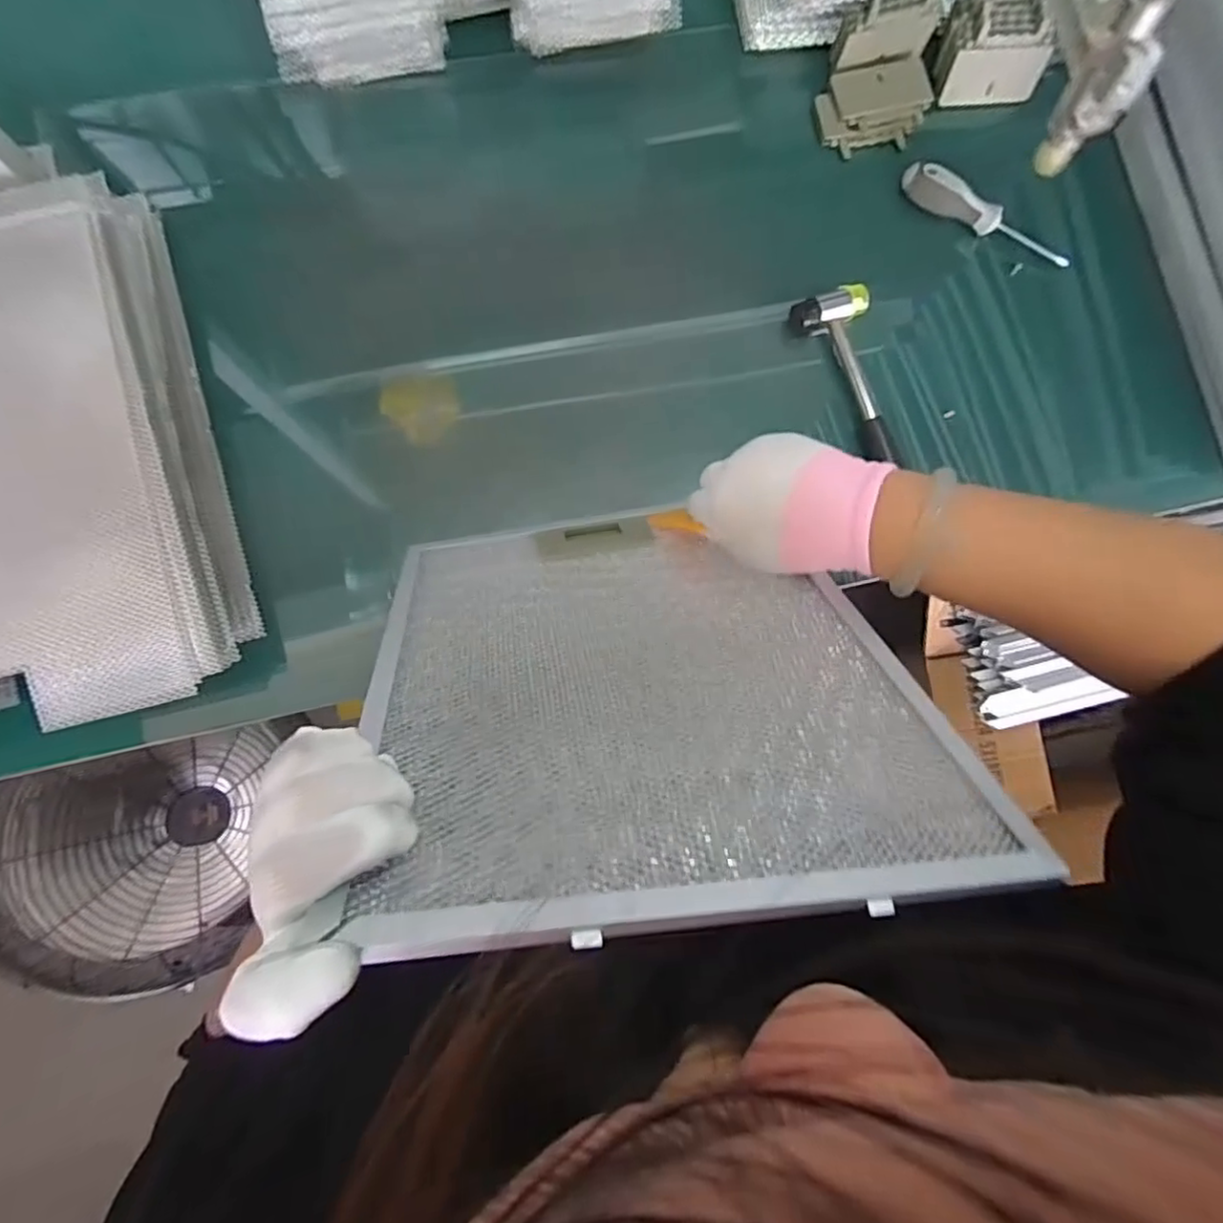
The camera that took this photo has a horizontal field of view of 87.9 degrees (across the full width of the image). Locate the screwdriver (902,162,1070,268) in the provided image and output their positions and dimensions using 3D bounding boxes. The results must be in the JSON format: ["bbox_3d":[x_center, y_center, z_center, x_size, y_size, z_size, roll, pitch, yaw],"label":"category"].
[{"bbox_3d":[0.320,-0.338,0.545,0.154,0.025,0.023,31,83,-1],"label":"screwdriver"}]

